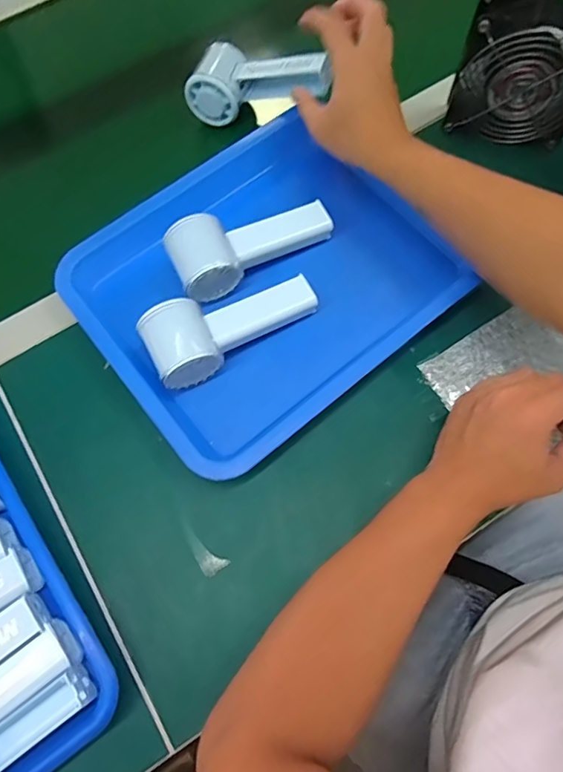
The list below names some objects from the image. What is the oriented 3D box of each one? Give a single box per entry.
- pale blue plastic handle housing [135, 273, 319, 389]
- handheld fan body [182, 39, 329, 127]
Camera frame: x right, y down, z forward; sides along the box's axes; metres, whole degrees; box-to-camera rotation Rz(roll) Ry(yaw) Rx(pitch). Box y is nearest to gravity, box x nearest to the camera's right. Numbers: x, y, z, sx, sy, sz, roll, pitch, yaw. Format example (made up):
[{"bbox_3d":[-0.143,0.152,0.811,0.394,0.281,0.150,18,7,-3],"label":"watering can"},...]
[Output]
[{"bbox_3d":[-0.042,-0.055,0.427,0.149,0.056,0.063,-27,71,-7],"label":"pale blue plastic handle housing"},{"bbox_3d":[-0.021,-0.318,0.505,0.157,0.051,0.062,5,69,22],"label":"handheld fan body"}]

